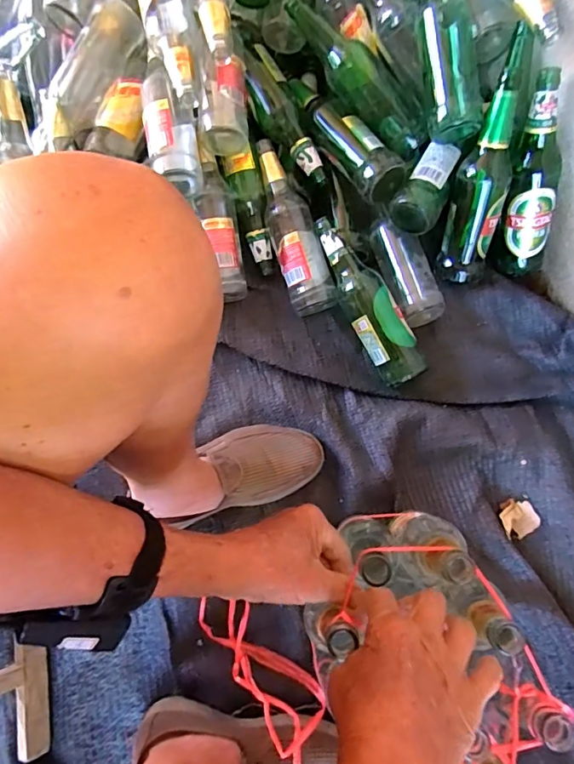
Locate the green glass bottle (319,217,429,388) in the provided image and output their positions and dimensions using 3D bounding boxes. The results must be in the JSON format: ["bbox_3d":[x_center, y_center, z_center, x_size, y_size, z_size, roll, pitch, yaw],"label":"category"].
[{"bbox_3d":[0.117,-0.116,0.710,0.076,0.076,0.254,-26,77,-8],"label":"green glass bottle"}]

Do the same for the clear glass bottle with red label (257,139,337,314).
[{"bbox_3d":[0.008,-0.228,0.735,0.069,0.089,0.252,-15,76,-5],"label":"clear glass bottle with red label"}]

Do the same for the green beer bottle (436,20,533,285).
[{"bbox_3d":[0.275,-0.299,0.663,0.071,0.078,0.320,8,114,1],"label":"green beer bottle"}]

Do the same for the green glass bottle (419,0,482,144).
[{"bbox_3d":[0.210,-0.457,0.646,0.080,0.074,0.260,-6,89,-3],"label":"green glass bottle"}]

